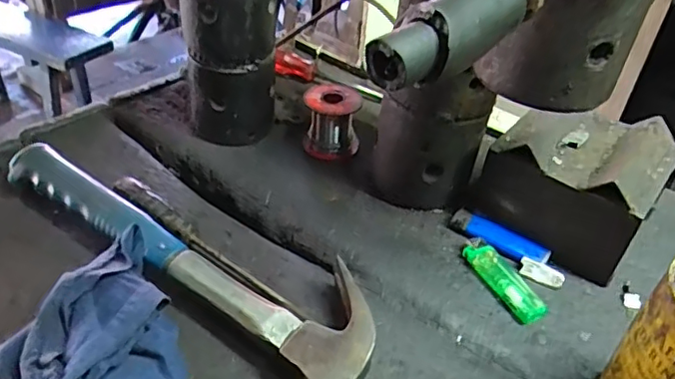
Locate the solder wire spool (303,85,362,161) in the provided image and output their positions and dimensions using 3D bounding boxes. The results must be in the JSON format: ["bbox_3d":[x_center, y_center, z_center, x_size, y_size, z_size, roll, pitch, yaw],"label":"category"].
[{"bbox_3d":[-0.005,-0.064,0.553,0.051,0.061,0.051,4,38,-3],"label":"solder wire spool"}]

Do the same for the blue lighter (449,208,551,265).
[{"bbox_3d":[0.129,0.040,0.466,0.079,0.011,0.024,26,40,27],"label":"blue lighter"}]

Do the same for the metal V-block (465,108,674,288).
[{"bbox_3d":[0.193,-0.009,0.471,0.122,0.084,0.122,32,47,29],"label":"metal V-block"}]

